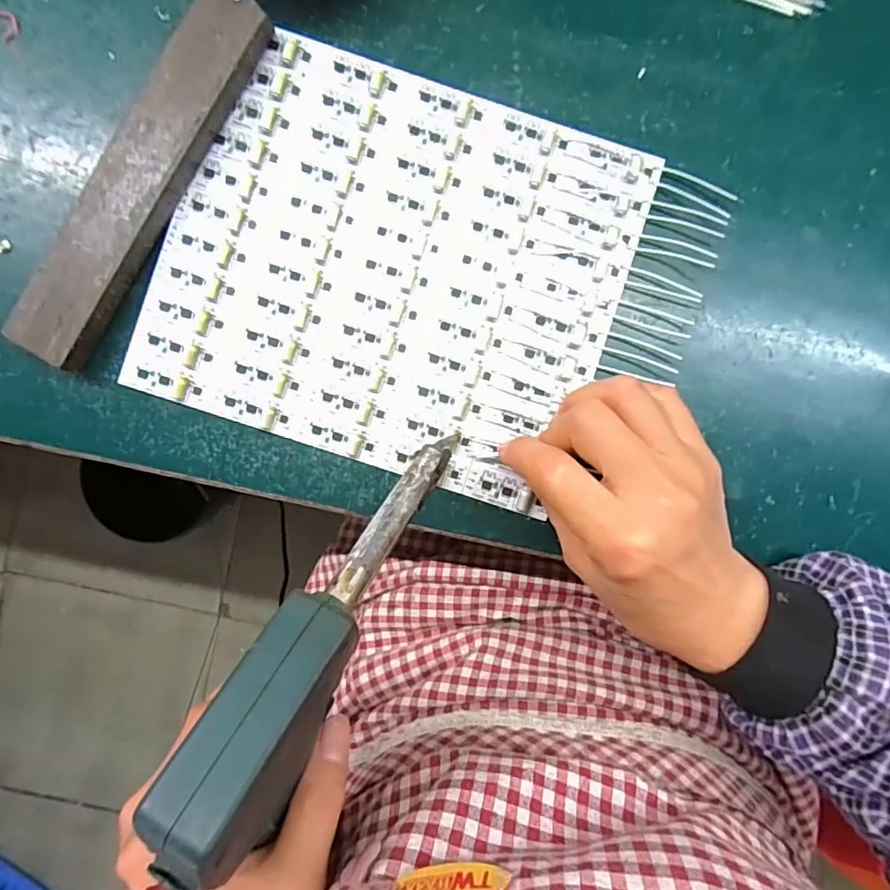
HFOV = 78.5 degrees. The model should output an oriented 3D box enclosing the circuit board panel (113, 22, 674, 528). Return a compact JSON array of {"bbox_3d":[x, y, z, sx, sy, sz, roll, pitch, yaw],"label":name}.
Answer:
[{"bbox_3d":[-0.025,-0.089,0.280,0.224,0.007,0.192,19,91,-1],"label":"circuit board panel"}]

